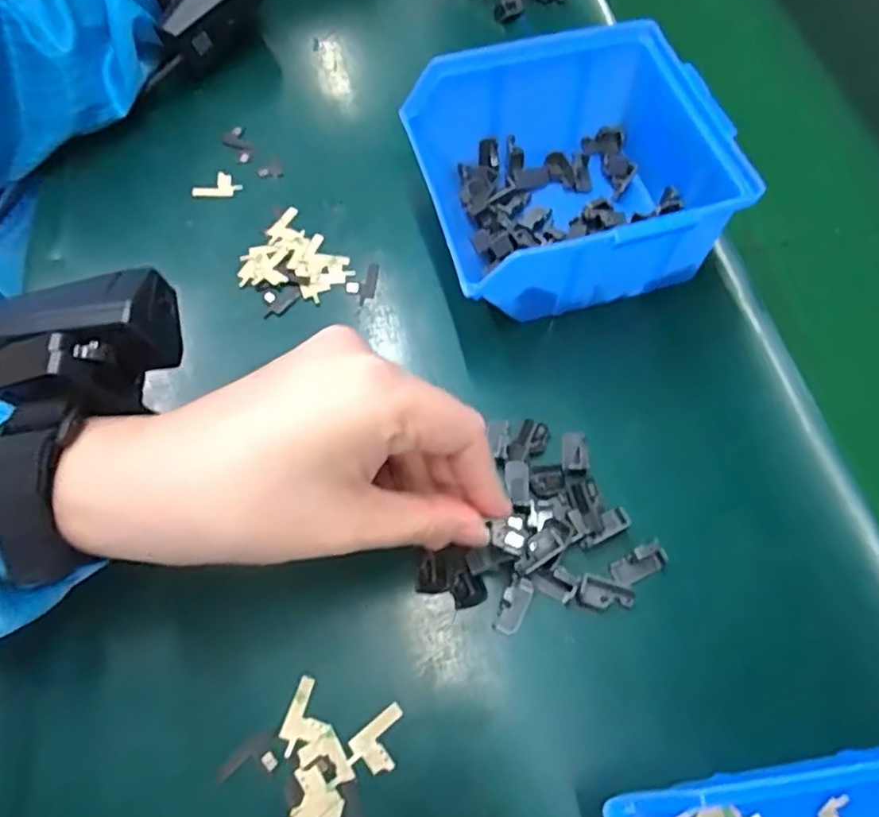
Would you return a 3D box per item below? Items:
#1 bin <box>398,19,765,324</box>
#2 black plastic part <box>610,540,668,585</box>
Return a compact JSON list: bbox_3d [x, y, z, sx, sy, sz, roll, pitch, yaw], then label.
[{"bbox_3d":[0.066,-0.113,0.306,0.140,0.055,0.125,-10,64,-7],"label":"bin"},{"bbox_3d":[0.082,0.064,0.259,0.020,0.012,0.011,-23,66,-13],"label":"black plastic part"}]

